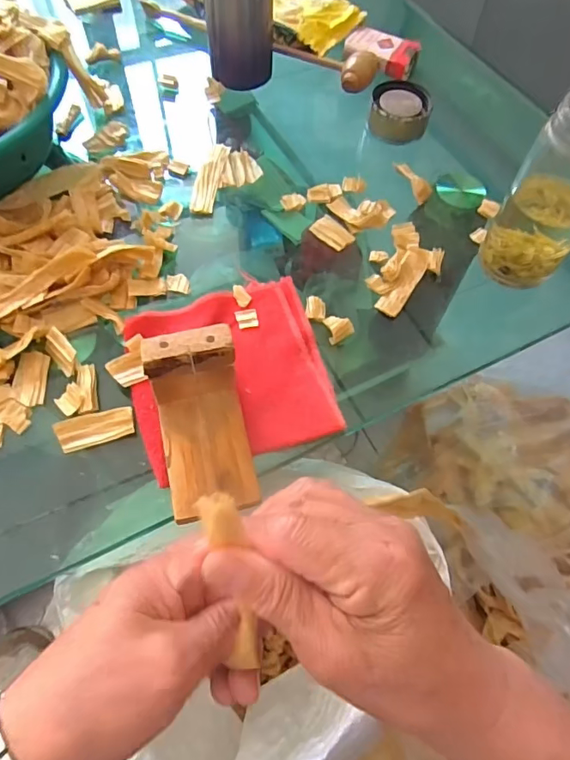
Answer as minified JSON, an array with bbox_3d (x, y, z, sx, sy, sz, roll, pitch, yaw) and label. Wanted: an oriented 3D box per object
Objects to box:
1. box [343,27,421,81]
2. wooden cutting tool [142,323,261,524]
[{"bbox_3d":[0.119,-0.406,0.614,0.089,0.022,0.052,23,64,9],"label":"box"},{"bbox_3d":[-0.057,0.031,0.338,0.065,0.079,0.106,-11,63,-8],"label":"wooden cutting tool"}]

